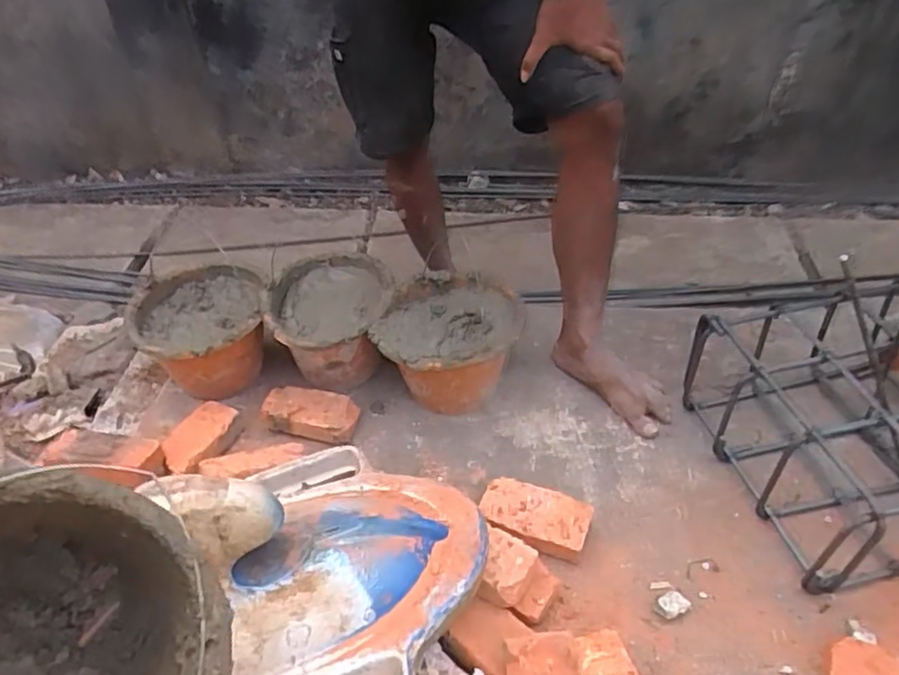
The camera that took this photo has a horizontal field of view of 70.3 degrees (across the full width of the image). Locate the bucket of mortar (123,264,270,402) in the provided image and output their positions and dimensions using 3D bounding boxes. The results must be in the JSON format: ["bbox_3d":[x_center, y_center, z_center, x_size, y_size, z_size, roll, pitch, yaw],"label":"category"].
[{"bbox_3d":[-0.438,0.015,1.175,0.230,0.182,0.248,-1,43,1],"label":"bucket of mortar"}]

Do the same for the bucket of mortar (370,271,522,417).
[{"bbox_3d":[0.003,0.037,1.139,0.230,0.193,0.230,-1,43,1],"label":"bucket of mortar"}]

